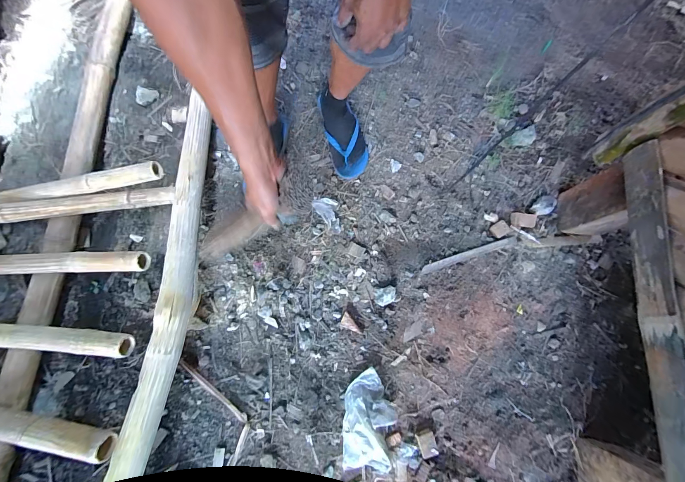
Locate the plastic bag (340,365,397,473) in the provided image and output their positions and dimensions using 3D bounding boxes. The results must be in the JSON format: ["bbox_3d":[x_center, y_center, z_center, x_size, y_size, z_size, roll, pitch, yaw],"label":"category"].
[{"bbox_3d":[0.065,0.445,0.764,0.122,0.041,0.233,5,77,-2],"label":"plastic bag"}]

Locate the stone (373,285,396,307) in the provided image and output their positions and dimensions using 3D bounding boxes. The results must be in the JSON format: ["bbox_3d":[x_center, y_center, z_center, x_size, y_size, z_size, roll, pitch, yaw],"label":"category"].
[{"bbox_3d":[0.113,0.146,0.820,0.057,0.023,0.048,-8,78,-4],"label":"stone"}]

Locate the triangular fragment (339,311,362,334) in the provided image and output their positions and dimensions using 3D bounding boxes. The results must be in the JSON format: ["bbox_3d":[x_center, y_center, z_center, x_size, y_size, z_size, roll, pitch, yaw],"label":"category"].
[{"bbox_3d":[0.018,0.226,0.817,0.033,0.027,0.069,-36,82,-10],"label":"triangular fragment"}]

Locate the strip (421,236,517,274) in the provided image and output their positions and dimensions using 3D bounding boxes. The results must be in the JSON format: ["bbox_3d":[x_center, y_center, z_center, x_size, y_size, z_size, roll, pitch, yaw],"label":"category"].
[{"bbox_3d":[0.349,0.038,0.840,0.269,0.008,0.025,-17,79,-6],"label":"strip"}]

